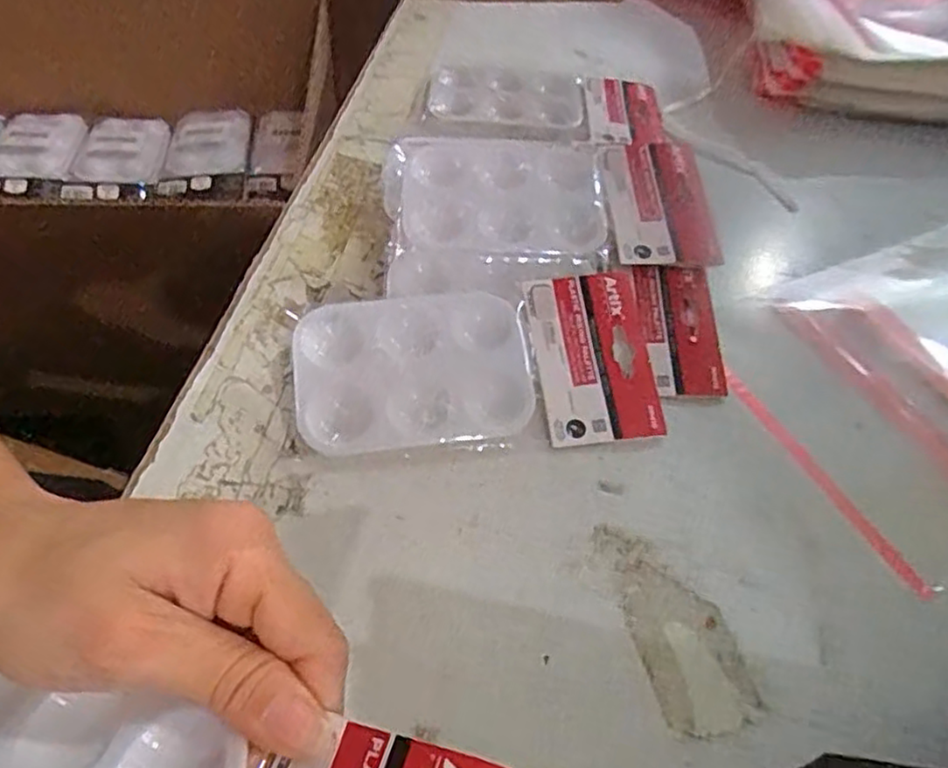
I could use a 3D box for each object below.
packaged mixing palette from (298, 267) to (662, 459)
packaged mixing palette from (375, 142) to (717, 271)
[{"bbox_3d":[0.002,-0.009,0.374,0.191,0.013,0.097,-4,69,-8],"label":"packaged mixing palette"},{"bbox_3d":[0.047,-0.120,0.438,0.200,0.022,0.120,-2,60,-5],"label":"packaged mixing palette"}]

